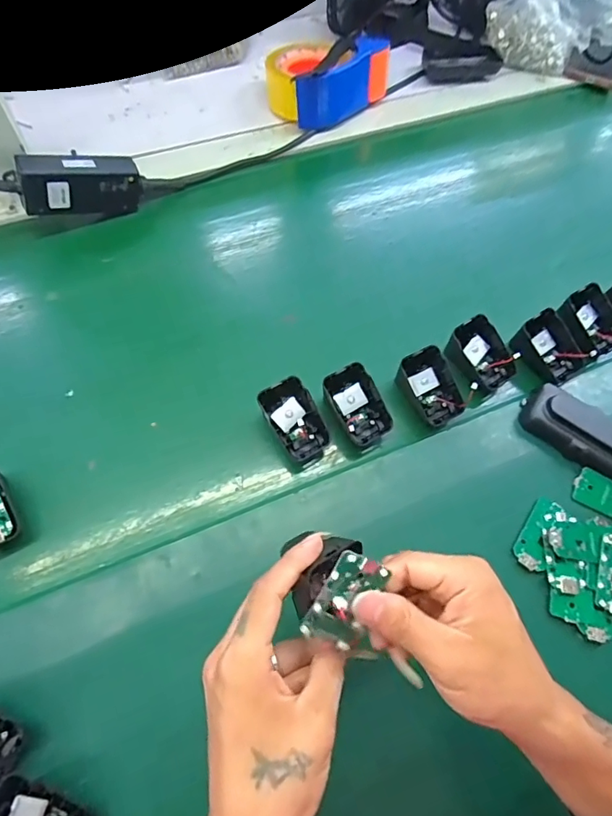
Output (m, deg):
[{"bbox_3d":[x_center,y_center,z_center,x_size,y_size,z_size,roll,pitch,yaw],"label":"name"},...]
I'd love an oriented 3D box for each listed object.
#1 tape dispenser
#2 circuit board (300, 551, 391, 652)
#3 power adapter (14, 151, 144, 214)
[{"bbox_3d":[0.024,-0.428,0.613,0.135,0.069,0.087,-28,68,-15],"label":"tape dispenser"},{"bbox_3d":[0.024,0.110,0.268,0.034,0.009,0.055,27,98,-12],"label":"circuit board"},{"bbox_3d":[-0.234,-0.233,0.500,0.116,0.058,0.026,-16,64,-32],"label":"power adapter"}]

